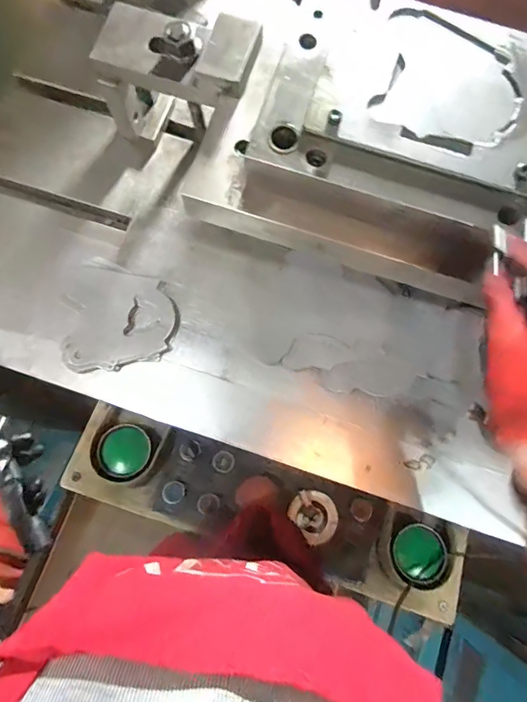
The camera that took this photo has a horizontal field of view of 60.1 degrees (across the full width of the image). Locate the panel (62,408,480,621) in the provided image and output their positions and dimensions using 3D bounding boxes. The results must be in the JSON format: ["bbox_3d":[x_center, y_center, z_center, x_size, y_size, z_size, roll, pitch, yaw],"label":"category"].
[{"bbox_3d":[0.002,0.214,0.616,0.544,0.081,0.124,18,78,3],"label":"panel"}]

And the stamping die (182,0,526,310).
[{"bbox_3d":[0.140,-0.226,0.474,0.376,0.088,0.285,18,78,3],"label":"stamping die"}]

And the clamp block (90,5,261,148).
[{"bbox_3d":[-0.097,-0.329,0.567,0.180,0.162,0.087,14,78,2],"label":"clamp block"}]

